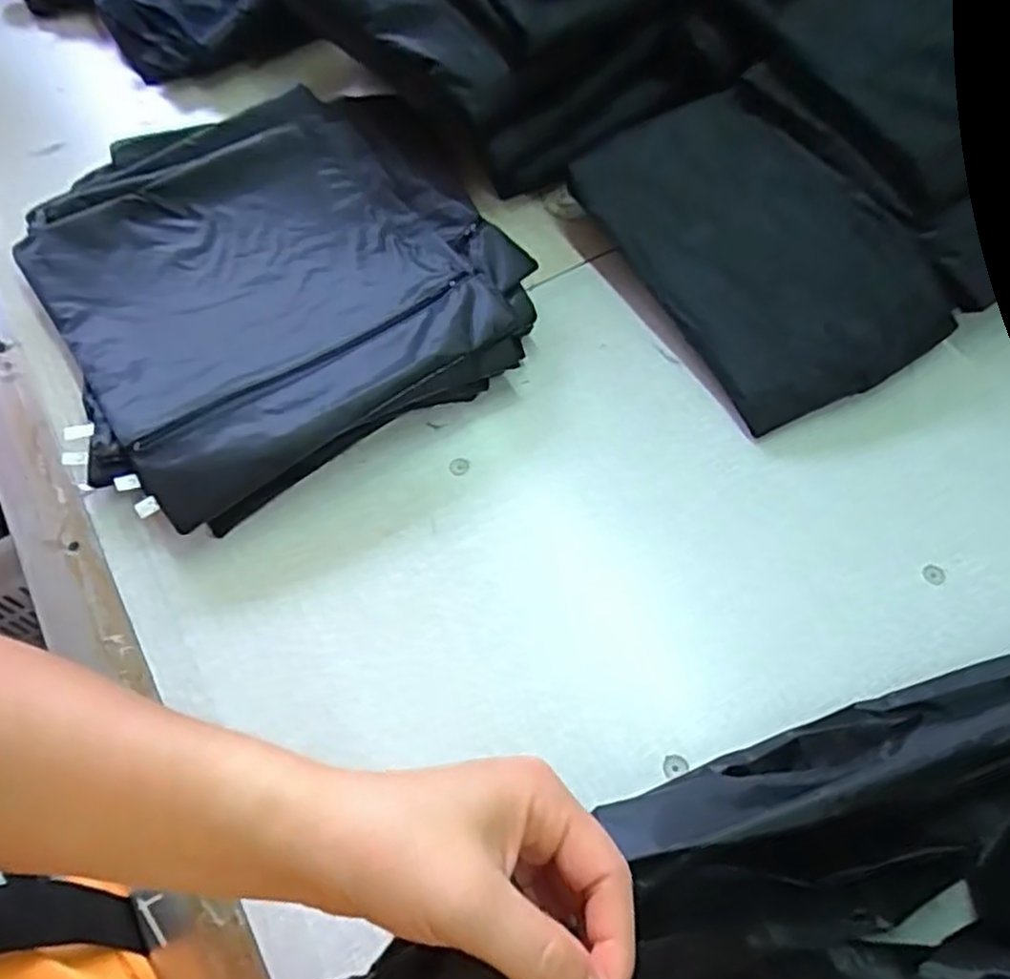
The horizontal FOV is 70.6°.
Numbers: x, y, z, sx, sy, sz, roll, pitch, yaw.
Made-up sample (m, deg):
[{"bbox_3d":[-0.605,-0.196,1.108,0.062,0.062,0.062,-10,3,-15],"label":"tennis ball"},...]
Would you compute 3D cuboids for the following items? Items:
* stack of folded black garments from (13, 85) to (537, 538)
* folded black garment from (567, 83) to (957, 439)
[{"bbox_3d":[-0.184,-0.181,0.574,0.352,0.031,0.390,-24,63,-13],"label":"stack of folded black garments"},{"bbox_3d":[0.199,-0.205,0.587,0.198,0.060,0.300,-28,64,-15],"label":"folded black garment"}]

